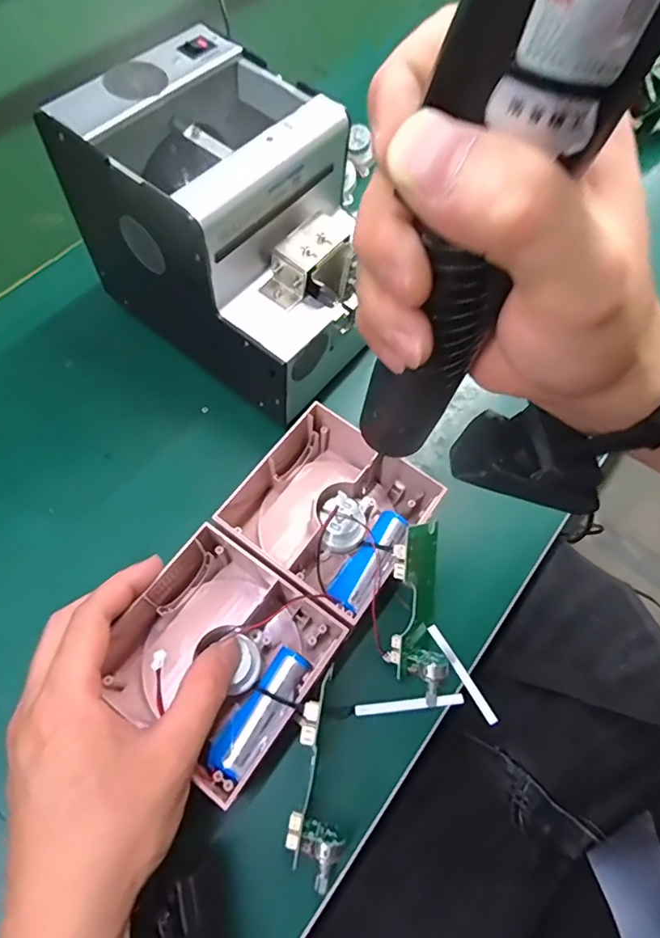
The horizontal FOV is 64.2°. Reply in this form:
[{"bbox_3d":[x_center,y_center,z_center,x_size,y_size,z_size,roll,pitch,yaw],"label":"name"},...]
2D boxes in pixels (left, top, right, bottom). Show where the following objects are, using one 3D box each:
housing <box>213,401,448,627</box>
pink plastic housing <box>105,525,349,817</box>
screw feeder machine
[{"bbox_3d":[-0.001,0.022,0.331,0.109,0.047,0.109,34,67,13],"label":"housing"},{"bbox_3d":[-0.063,0.099,0.288,0.107,0.049,0.100,35,67,13],"label":"pink plastic housing"},{"bbox_3d":[-0.057,-0.150,0.352,0.178,0.158,0.127,36,68,14],"label":"screw feeder machine"}]

